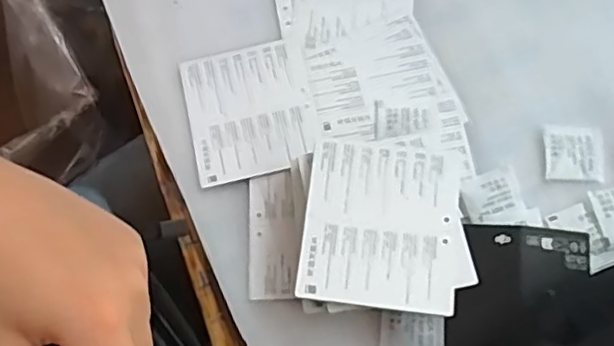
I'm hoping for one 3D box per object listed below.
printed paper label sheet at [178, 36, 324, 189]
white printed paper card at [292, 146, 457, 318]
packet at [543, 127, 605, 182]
[{"bbox_3d":[-0.041,-0.045,0.456,0.090,0.004,0.099,-13,71,-2],"label":"printed paper label sheet"},{"bbox_3d":[0.044,0.032,0.380,0.091,0.005,0.097,7,71,3],"label":"white printed paper card"},{"bbox_3d":[0.185,-0.014,0.439,0.040,0.004,0.039,2,71,3],"label":"packet"}]

